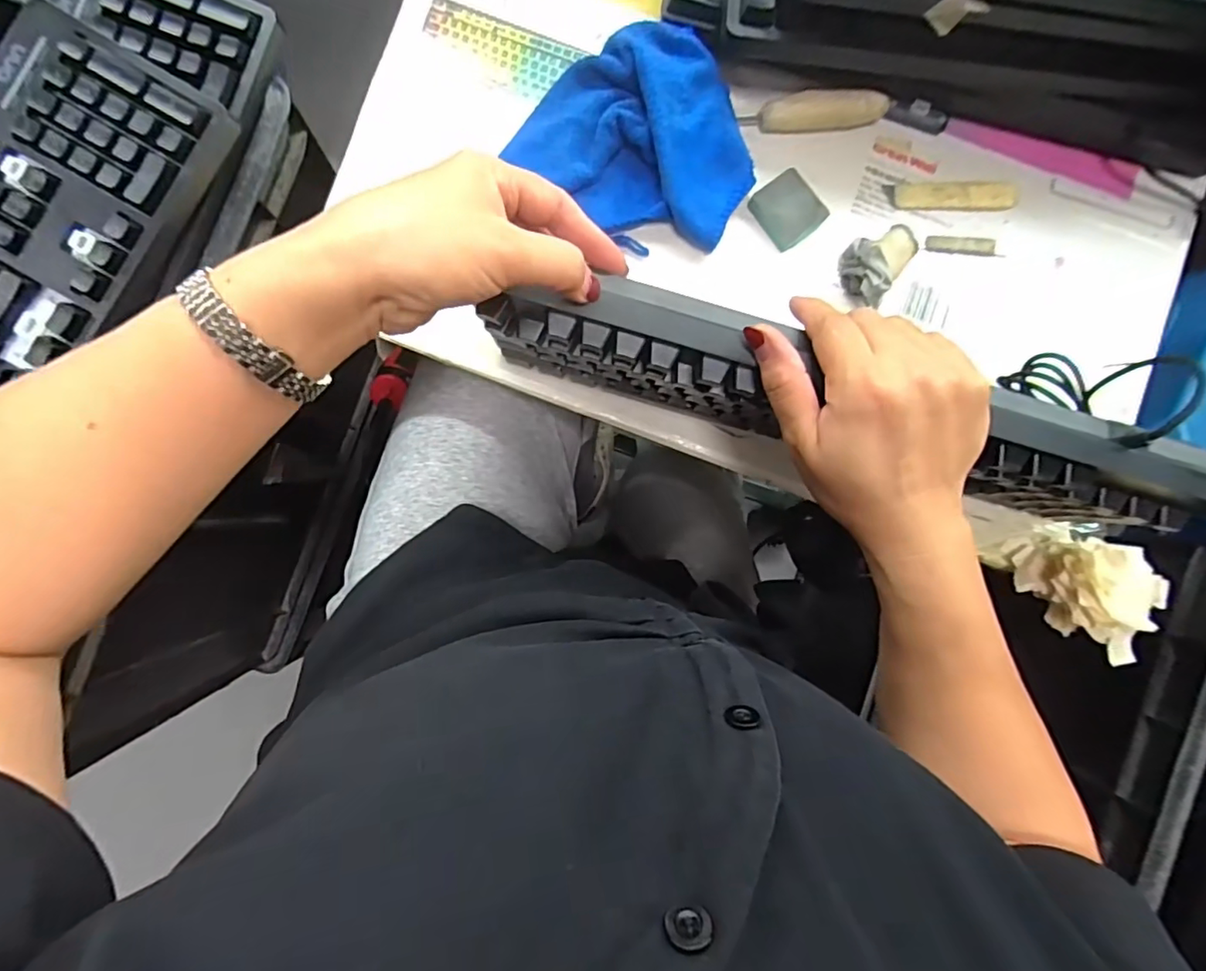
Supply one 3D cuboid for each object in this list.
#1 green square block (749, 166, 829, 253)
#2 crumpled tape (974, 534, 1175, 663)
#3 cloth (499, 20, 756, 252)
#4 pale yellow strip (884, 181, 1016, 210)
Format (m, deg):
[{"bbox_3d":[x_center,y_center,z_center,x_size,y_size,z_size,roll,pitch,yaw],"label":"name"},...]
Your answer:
[{"bbox_3d":[0.140,-0.208,0.427,0.041,0.015,0.047,-37,89,-4],"label":"green square block"},{"bbox_3d":[0.344,0.071,0.406,0.068,0.068,0.090,-44,90,-4],"label":"crumpled tape"},{"bbox_3d":[0.035,-0.255,0.411,0.158,0.039,0.157,34,86,0],"label":"cloth"},{"bbox_3d":[0.268,-0.223,0.435,0.097,0.008,0.021,1,87,-2],"label":"pale yellow strip"}]

